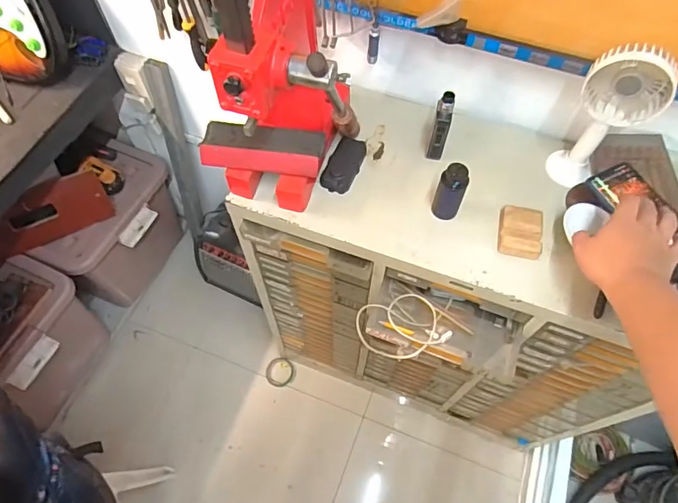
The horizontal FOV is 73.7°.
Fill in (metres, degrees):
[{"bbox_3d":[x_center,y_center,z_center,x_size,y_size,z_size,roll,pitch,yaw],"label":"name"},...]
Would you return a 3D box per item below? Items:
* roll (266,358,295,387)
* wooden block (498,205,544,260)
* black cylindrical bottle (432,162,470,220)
[{"bbox_3d":[-0.192,0.397,1.483,0.088,0.024,0.095,0,61,0],"label":"roll"},{"bbox_3d":[0.280,-0.028,0.697,0.062,0.028,0.086,11,61,6],"label":"wooden block"},{"bbox_3d":[0.168,-0.085,0.685,0.041,0.105,0.034,23,63,12],"label":"black cylindrical bottle"}]

